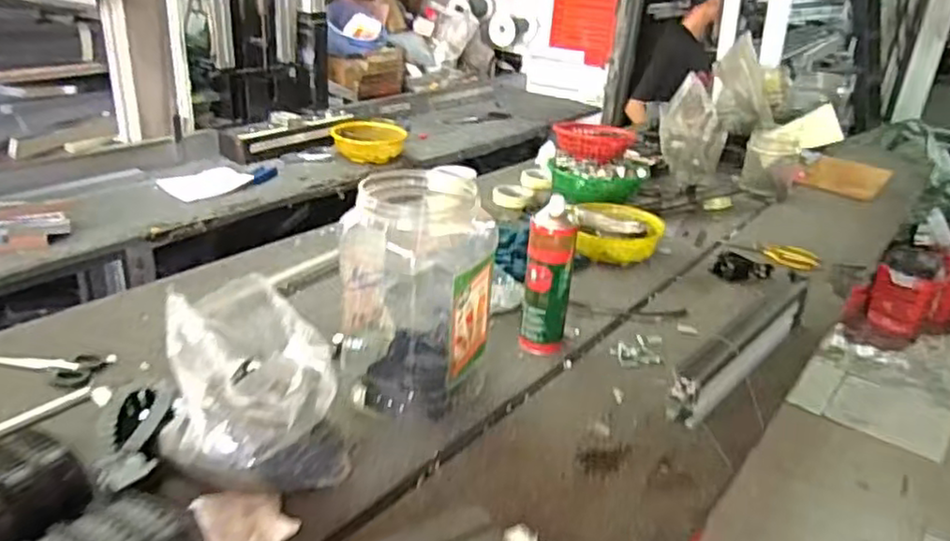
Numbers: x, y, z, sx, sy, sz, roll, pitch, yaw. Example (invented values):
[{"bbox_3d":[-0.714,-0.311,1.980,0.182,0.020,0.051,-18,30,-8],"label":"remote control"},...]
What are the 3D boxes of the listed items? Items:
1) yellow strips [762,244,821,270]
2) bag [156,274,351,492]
[{"bbox_3d":[0.661,-0.028,1.423,0.114,0.024,0.056,21,31,30],"label":"yellow strips"},{"bbox_3d":[-0.234,0.129,0.706,0.180,0.182,0.148,24,33,34],"label":"bag"}]

